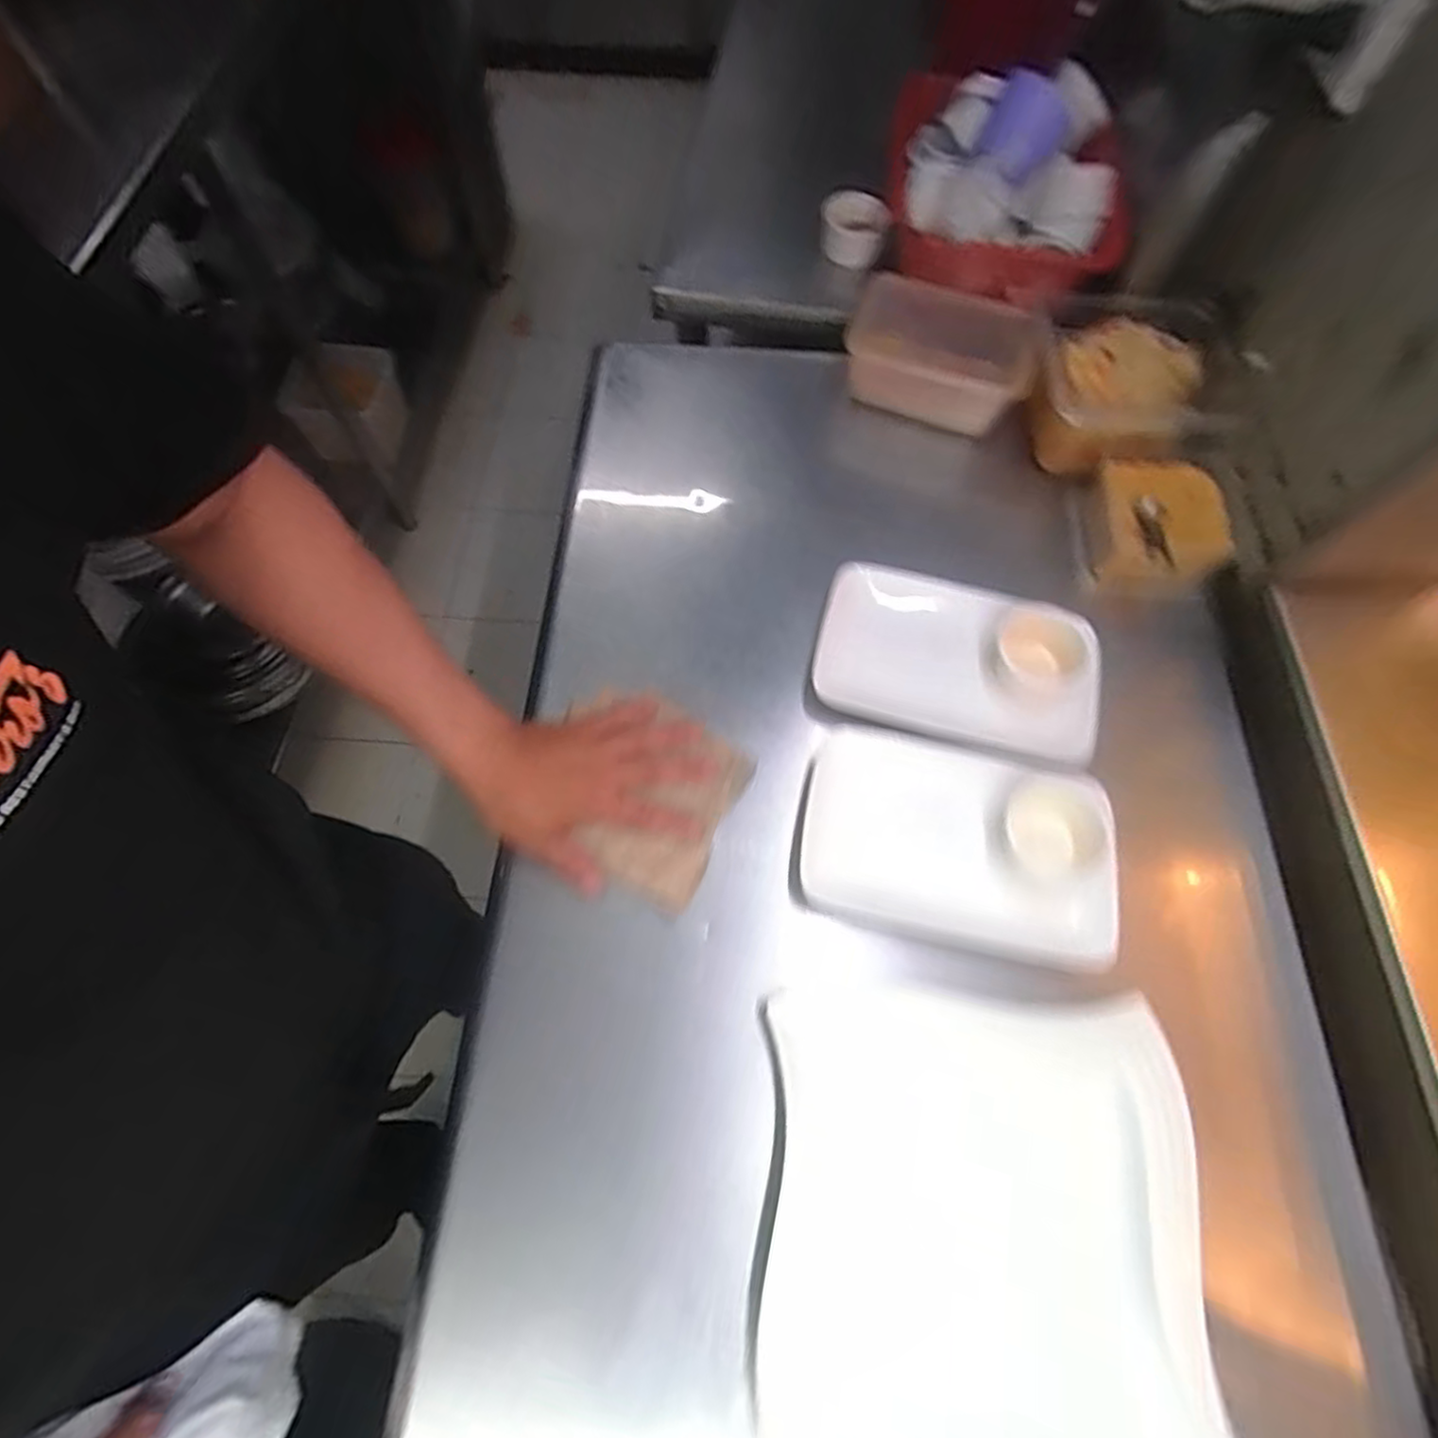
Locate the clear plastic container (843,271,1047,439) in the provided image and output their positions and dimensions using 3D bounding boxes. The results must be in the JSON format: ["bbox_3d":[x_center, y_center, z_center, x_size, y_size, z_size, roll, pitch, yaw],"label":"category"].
[{"bbox_3d":[0.221,-0.373,0.706,0.191,0.081,0.124,22,67,8],"label":"clear plastic container"}]

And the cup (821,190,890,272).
[{"bbox_3d":[0.145,-0.506,0.708,0.072,0.046,0.055,31,68,12],"label":"cup"}]

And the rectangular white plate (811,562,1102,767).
[{"bbox_3d":[0.197,-0.053,0.562,0.225,0.026,0.143,15,66,5],"label":"rectangular white plate"}]

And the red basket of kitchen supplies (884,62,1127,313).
[{"bbox_3d":[0.278,-0.538,0.674,0.196,0.084,0.267,5,66,0],"label":"red basket of kitchen supplies"}]

